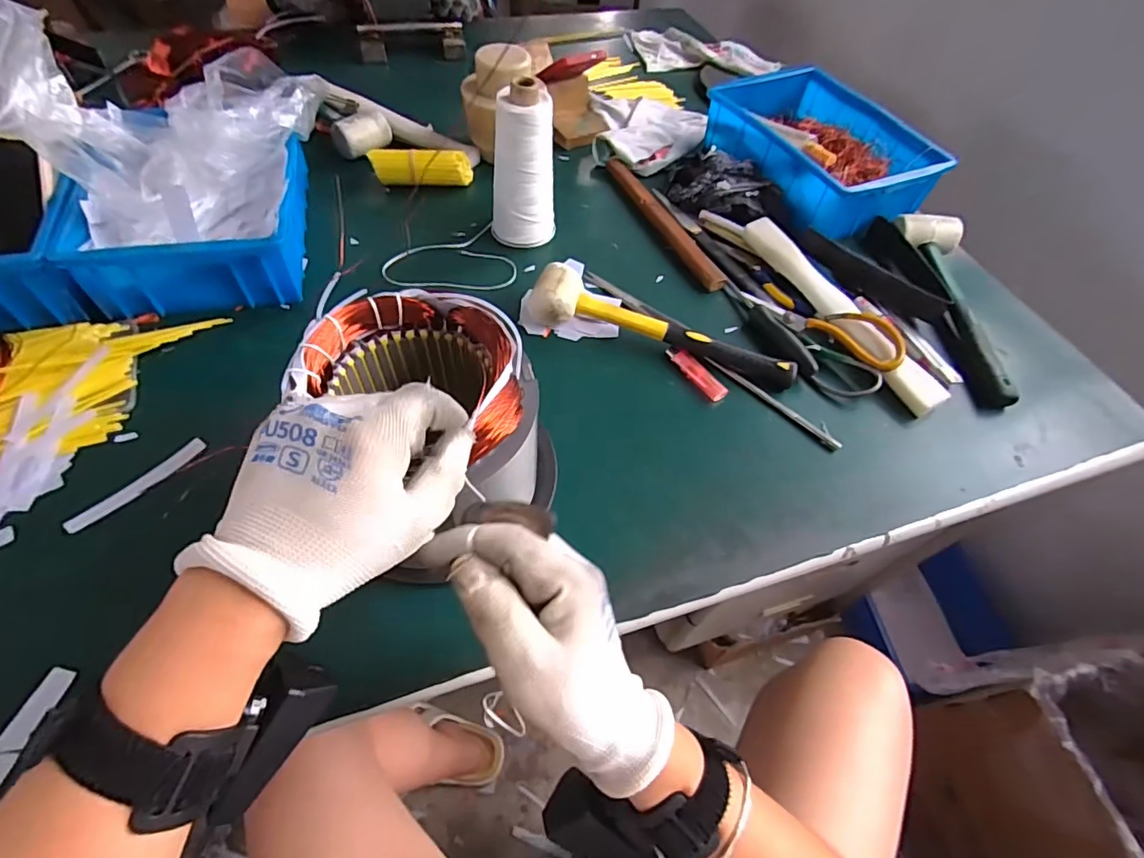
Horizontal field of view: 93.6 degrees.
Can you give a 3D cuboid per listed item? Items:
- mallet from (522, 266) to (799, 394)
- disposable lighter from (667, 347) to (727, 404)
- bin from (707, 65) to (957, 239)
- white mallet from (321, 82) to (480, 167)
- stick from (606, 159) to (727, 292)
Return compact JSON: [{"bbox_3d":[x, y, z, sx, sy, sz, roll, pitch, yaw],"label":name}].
[{"bbox_3d":[0.095,-0.108,0.564,0.286,0.055,0.059,15,56,7],"label":"mallet"},{"bbox_3d":[0.130,-0.059,0.560,0.025,0.012,0.078,-31,63,-23],"label":"disposable lighter"},{"bbox_3d":[0.348,-0.401,0.762,0.211,0.076,0.297,-21,59,-18],"label":"bin"},{"bbox_3d":[-0.242,-0.410,0.754,0.225,0.051,0.113,13,56,5],"label":"white mallet"},{"bbox_3d":[0.116,-0.272,0.703,0.029,0.017,0.278,-18,59,-16],"label":"stick"}]

